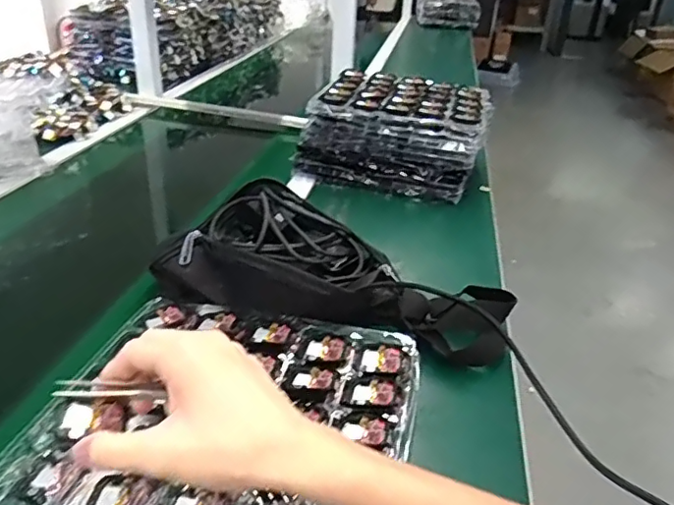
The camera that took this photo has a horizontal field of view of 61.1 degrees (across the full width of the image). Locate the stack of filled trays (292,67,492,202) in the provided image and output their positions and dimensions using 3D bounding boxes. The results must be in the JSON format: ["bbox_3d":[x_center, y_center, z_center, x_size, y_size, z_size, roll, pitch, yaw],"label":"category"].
[{"bbox_3d":[0.112,-0.208,1.023,0.298,0.146,0.248,12,30,16],"label":"stack of filled trays"}]

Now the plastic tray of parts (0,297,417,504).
[{"bbox_3d":[-0.088,0.129,0.477,0.291,0.024,0.267,8,29,9],"label":"plastic tray of parts"}]

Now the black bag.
[{"bbox_3d":[-0.003,0.009,0.605,0.368,0.086,0.121,12,30,16],"label":"black bag"}]

